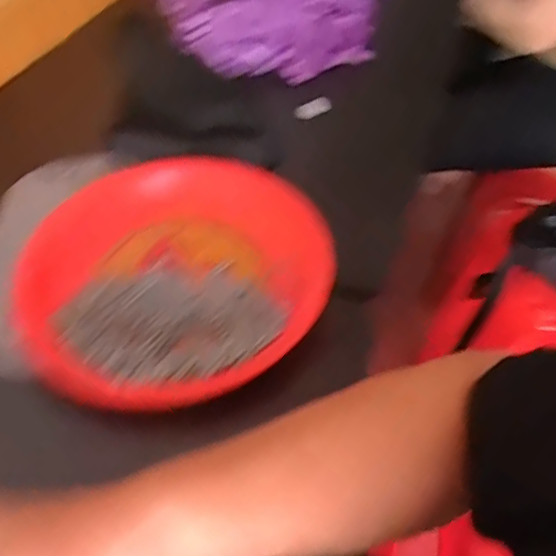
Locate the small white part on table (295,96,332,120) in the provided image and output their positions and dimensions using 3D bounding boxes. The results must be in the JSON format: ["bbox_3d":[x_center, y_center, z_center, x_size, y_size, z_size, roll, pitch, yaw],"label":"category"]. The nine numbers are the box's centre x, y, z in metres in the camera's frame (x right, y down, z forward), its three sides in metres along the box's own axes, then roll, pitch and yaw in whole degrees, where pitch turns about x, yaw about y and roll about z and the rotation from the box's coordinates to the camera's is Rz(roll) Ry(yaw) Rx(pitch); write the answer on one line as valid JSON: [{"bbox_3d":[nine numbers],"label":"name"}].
[{"bbox_3d":[0.037,-0.184,0.643,0.045,0.018,0.009,-12,37,35],"label":"small white part on table"}]

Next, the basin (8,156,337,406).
[{"bbox_3d":[-0.074,-0.003,0.437,0.227,0.057,0.210,-27,51,-24],"label":"basin"}]

